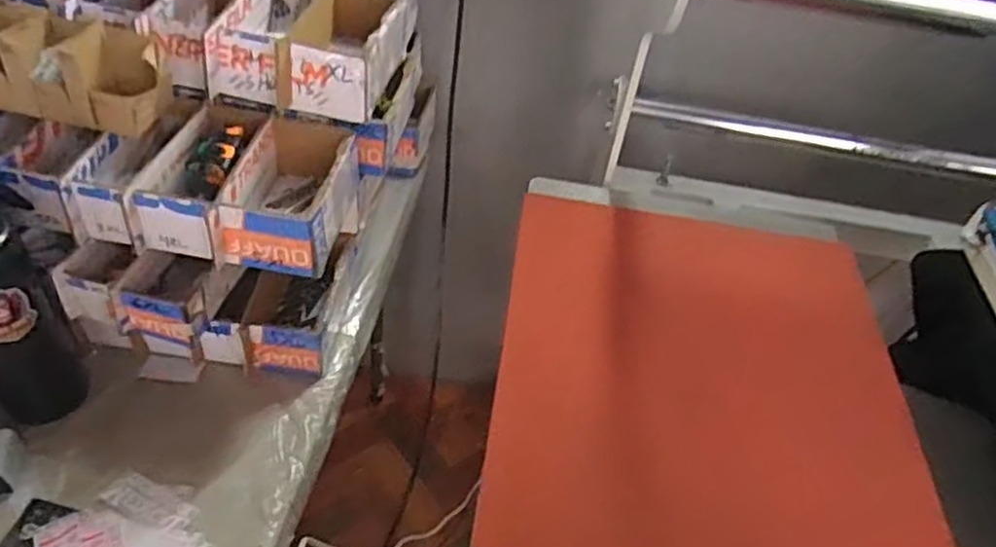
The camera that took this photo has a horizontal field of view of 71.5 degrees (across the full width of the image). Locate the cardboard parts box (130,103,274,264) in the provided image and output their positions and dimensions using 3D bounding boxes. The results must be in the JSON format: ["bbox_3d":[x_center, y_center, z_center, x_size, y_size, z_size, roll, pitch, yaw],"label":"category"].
[{"bbox_3d":[-0.288,-0.097,0.692,0.089,0.067,0.182,9,45,0],"label":"cardboard parts box"}]

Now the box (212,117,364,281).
[{"bbox_3d":[-0.205,-0.083,0.700,0.098,0.070,0.175,8,45,-1],"label":"box"}]

